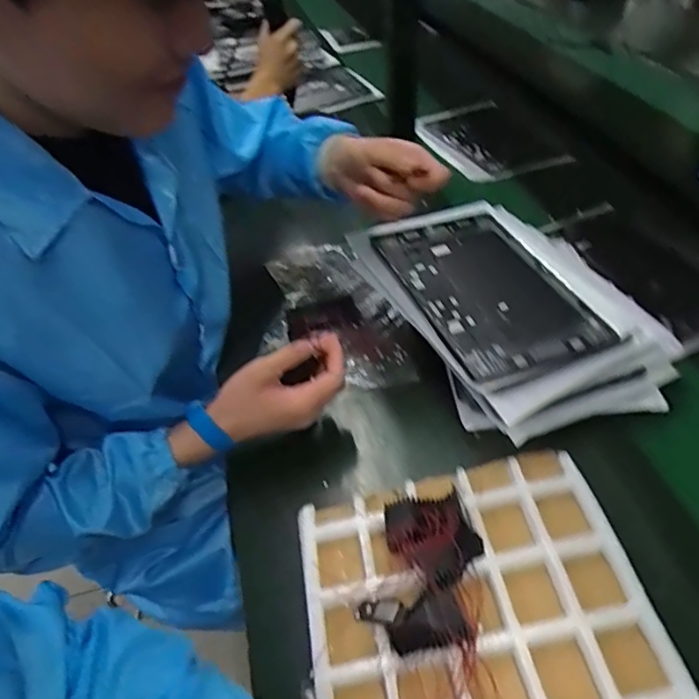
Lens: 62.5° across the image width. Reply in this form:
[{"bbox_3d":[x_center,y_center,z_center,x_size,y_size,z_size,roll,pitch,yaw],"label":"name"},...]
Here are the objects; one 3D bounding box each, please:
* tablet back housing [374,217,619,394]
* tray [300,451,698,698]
[{"bbox_3d":[0.152,-0.070,0.644,0.170,0.008,0.260,-16,47,-14],"label":"tablet back housing"},{"bbox_3d":[0.095,0.192,0.460,0.256,0.050,0.230,-10,43,-3],"label":"tray"}]

